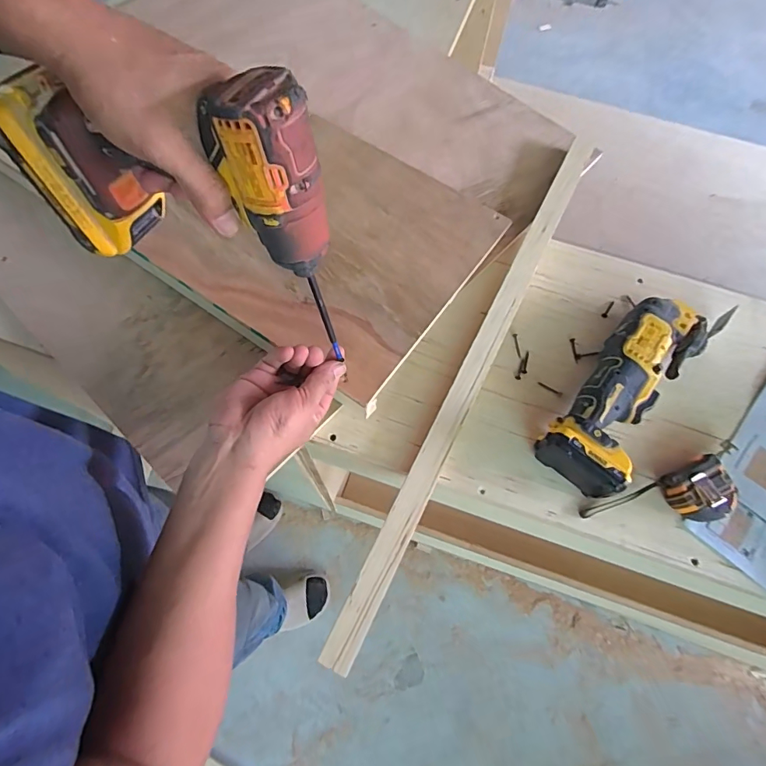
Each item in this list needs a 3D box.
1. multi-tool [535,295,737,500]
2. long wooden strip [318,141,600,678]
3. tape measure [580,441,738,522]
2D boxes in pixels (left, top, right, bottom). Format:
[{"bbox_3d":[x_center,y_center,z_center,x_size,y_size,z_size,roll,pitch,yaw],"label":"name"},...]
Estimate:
[{"bbox_3d":[0.286,-0.004,0.509,0.098,0.065,0.283,39,73,14],"label":"multi-tool"},{"bbox_3d":[0.121,-0.040,0.525,0.038,0.021,0.718,26,70,10],"label":"long wooden strip"},{"bbox_3d":[0.316,0.125,0.476,0.193,0.033,0.060,-22,70,-9],"label":"tape measure"}]

